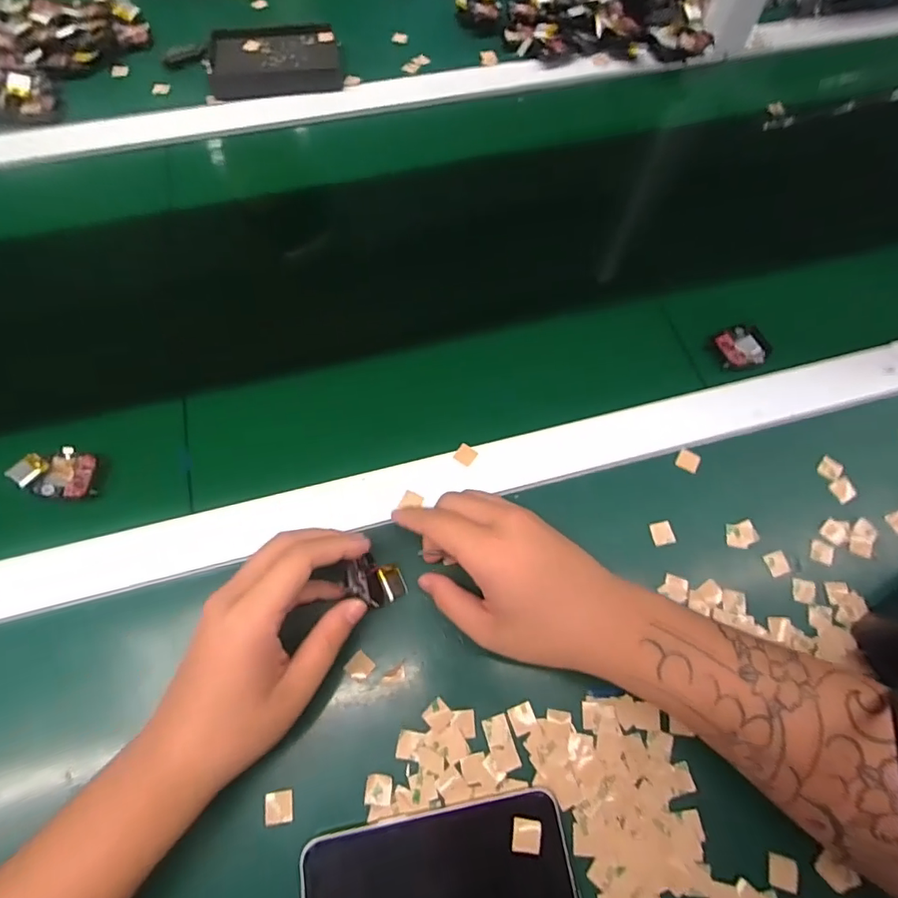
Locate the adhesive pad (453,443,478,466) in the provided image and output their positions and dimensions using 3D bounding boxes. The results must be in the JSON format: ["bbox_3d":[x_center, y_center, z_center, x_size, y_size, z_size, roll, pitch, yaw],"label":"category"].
[{"bbox_3d":[0.013,0.004,0.382,0.015,0.004,0.015,29,69,11],"label":"adhesive pad"}]

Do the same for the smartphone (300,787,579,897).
[{"bbox_3d":[-0.004,0.244,0.280,0.145,0.014,0.074,-8,67,-5],"label":"smartphone"}]

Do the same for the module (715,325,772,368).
[{"bbox_3d":[0.250,-0.086,0.427,0.045,0.013,0.037,-17,68,-8],"label":"module"}]

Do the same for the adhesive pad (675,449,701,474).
[{"bbox_3d":[0.183,0.010,0.388,0.016,0.006,0.016,30,69,11],"label":"adhesive pad"}]

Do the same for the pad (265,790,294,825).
[{"bbox_3d":[-0.099,0.209,0.295,0.015,0.004,0.016,-5,67,-4],"label":"pad"}]

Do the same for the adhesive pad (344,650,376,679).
[{"bbox_3d":[-0.057,0.139,0.322,0.015,0.004,0.015,41,72,15],"label":"adhesive pad"}]

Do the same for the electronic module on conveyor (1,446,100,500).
[{"bbox_3d":[-0.279,0.016,0.359,0.052,0.014,0.035,0,67,-2],"label":"electronic module on conveyor"}]

